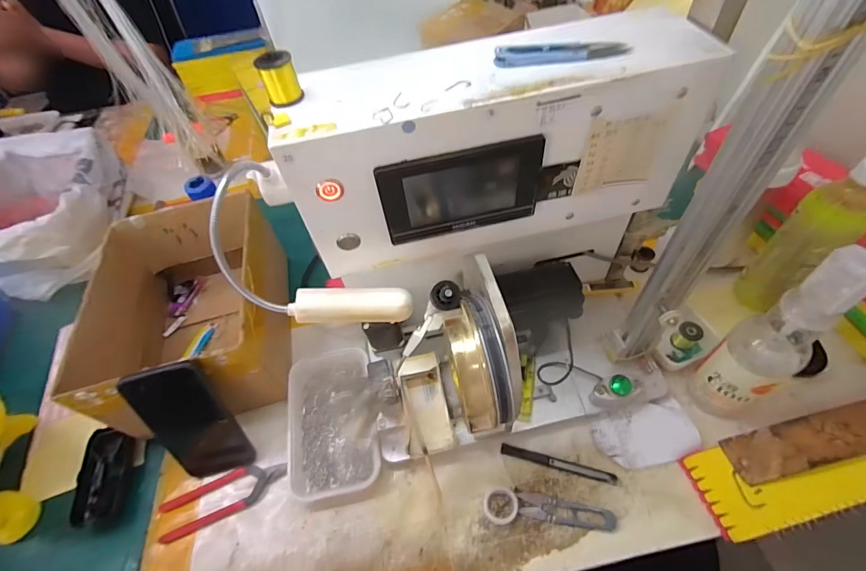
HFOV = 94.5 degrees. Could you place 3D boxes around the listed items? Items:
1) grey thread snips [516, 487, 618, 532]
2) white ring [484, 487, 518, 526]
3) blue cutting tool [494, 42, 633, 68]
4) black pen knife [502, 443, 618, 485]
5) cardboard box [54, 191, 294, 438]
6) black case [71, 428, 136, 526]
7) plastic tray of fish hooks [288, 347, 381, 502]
[{"bbox_3d":[0.136,0.234,0.414,0.097,0.011,0.025,8,55,11],"label":"grey thread snips"},{"bbox_3d":[0.071,0.229,0.418,0.034,0.009,0.034,-3,54,4],"label":"white ring"},{"bbox_3d":[0.097,-0.177,0.302,0.099,0.009,0.021,-5,54,2],"label":"blue cutting tool"},{"bbox_3d":[0.138,0.197,0.444,0.122,0.005,0.011,11,56,13],"label":"black pen knife"},{"bbox_3d":[-0.305,0.029,0.526,0.192,0.139,0.287,-15,54,-5],"label":"cardboard box"},{"bbox_3d":[-0.384,0.220,0.469,0.053,0.020,0.102,-16,54,-6],"label":"black case"},{"bbox_3d":[-0.122,0.154,0.486,0.106,0.034,0.179,-12,54,-3],"label":"plastic tray of fish hooks"}]

